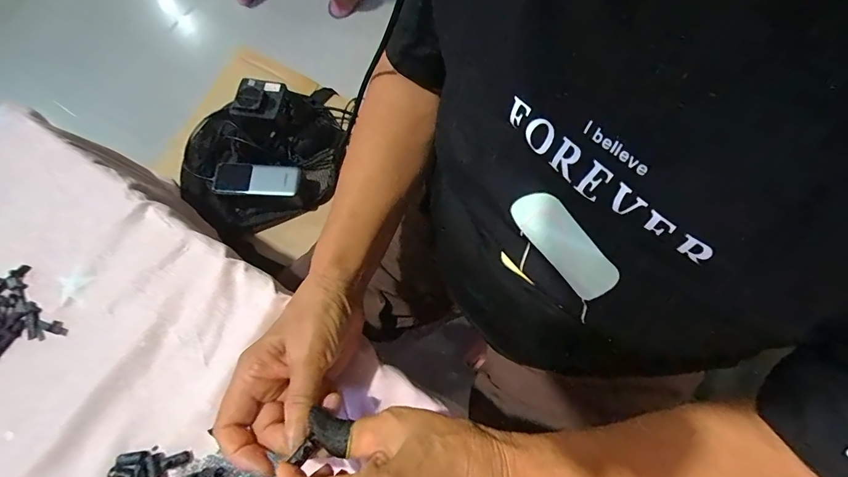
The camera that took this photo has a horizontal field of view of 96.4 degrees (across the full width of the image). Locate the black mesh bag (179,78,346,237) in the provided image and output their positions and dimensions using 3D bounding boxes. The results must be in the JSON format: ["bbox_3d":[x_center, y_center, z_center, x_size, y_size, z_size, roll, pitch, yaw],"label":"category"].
[{"bbox_3d":[-0.260,-0.145,0.634,0.285,0.073,0.220,-37,78,-9],"label":"black mesh bag"}]

